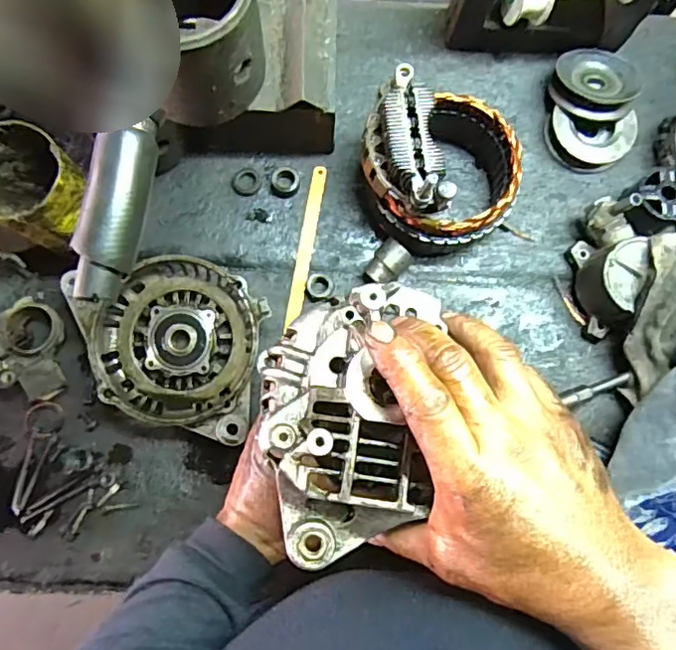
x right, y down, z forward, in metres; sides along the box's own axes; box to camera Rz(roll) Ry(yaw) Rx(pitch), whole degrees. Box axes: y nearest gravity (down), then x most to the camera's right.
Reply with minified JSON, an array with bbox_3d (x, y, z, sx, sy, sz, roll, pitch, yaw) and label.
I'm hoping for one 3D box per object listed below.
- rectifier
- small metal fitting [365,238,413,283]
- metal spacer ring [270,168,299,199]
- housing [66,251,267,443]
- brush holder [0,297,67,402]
[{"bbox_3d":[0.053,-0.144,0.439,0.056,0.035,0.113,-10,79,-3],"label":"rectifier"},{"bbox_3d":[0.045,-0.056,0.500,0.028,0.023,0.041,38,107,3],"label":"small metal fitting"},{"bbox_3d":[-0.049,-0.134,0.516,0.026,0.010,0.029,2,79,-1],"label":"metal spacer ring"},{"bbox_3d":[-0.150,0.012,0.481,0.173,0.045,0.139,16,79,2],"label":"housing"},{"bbox_3d":[-0.269,0.022,0.487,0.065,0.028,0.087,-23,80,-6],"label":"brush holder"}]

